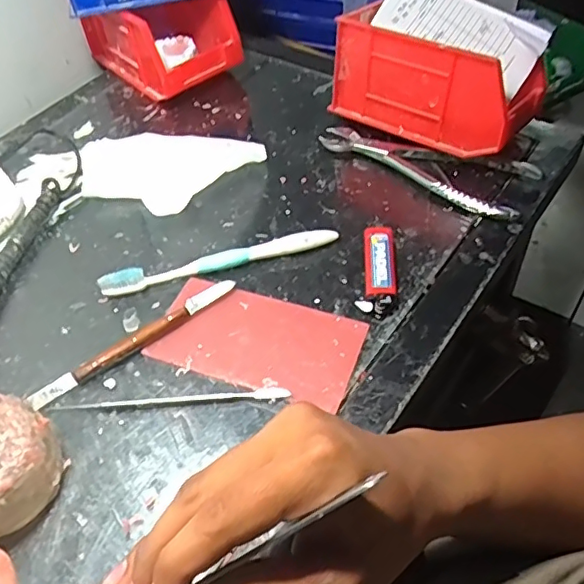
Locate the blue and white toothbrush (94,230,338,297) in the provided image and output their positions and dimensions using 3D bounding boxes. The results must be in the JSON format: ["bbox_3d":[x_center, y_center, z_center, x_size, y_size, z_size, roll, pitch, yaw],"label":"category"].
[{"bbox_3d":[-0.055,-0.024,0.456,0.185,0.017,0.014,-14,51,-7],"label":"blue and white toothbrush"}]

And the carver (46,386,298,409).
[{"bbox_3d":[-0.081,0.071,0.387,0.158,0.004,0.009,-3,50,2],"label":"carver"}]

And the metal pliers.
[{"bbox_3d":[0.119,-0.119,0.525,0.191,0.014,0.067,29,58,25],"label":"metal pliers"}]

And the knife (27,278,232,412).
[{"bbox_3d":[-0.109,0.034,0.415,0.159,0.011,0.017,-30,54,-19],"label":"knife"}]

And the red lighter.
[{"bbox_3d":[0.066,-0.017,0.442,0.027,0.014,0.081,6,51,9],"label":"red lighter"}]

